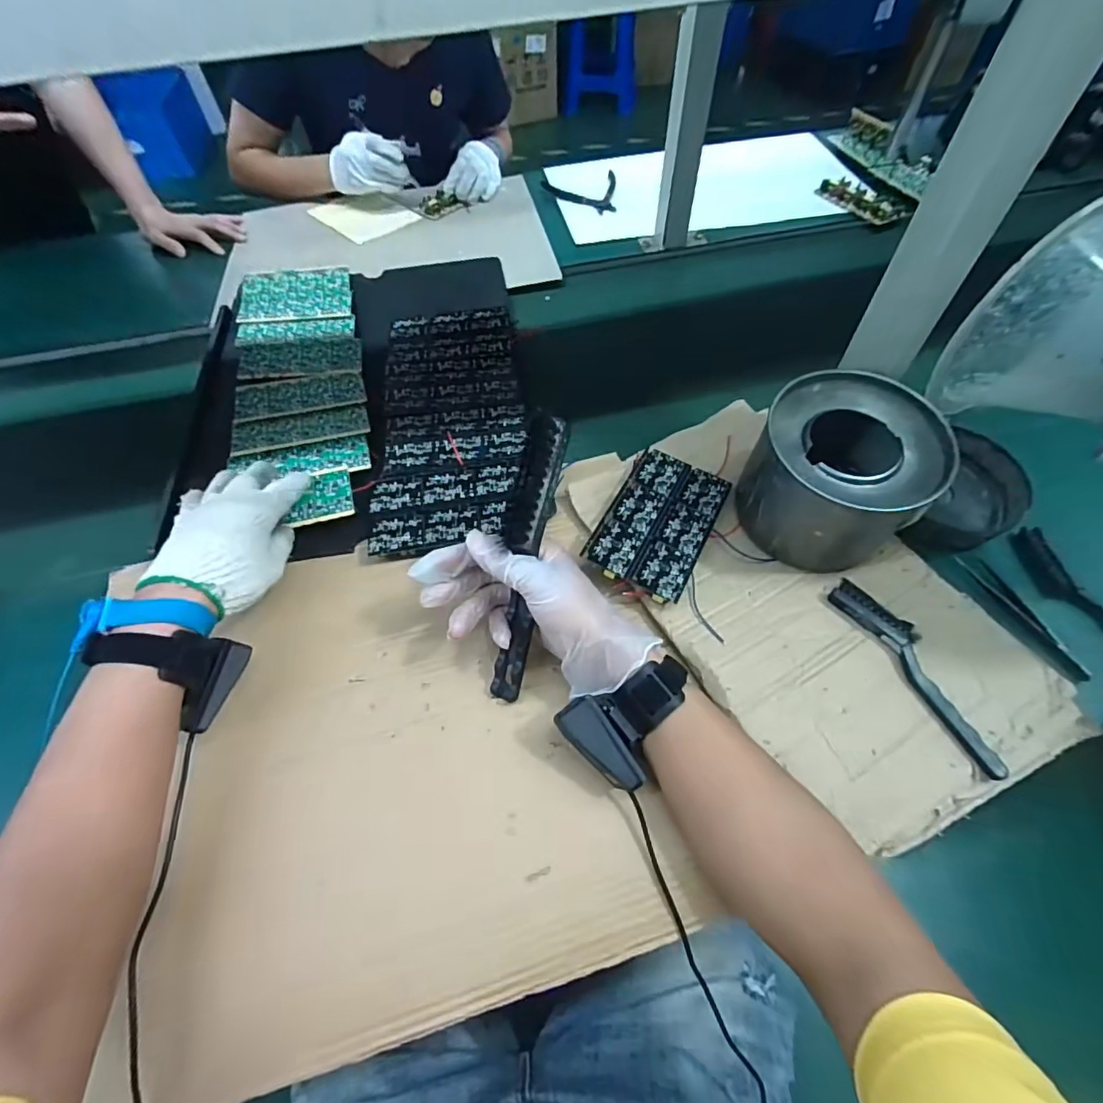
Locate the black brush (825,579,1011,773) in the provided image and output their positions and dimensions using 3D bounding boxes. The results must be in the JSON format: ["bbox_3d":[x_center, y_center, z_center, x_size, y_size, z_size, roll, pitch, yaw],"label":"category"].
[{"bbox_3d":[0.292,0.093,0.420,0.034,0.013,0.168,-21,57,-11],"label":"black brush"}]

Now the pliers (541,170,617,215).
[{"bbox_3d":[0.061,-0.603,0.890,0.126,0.009,0.142,-13,56,-6],"label":"pliers"}]

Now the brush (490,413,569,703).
[{"bbox_3d":[-0.020,0.013,0.392,0.023,0.219,0.042,13,18,12],"label":"brush"}]

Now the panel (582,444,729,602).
[{"bbox_3d":[0.101,-0.027,0.491,0.091,0.028,0.151,23,59,17],"label":"panel"}]

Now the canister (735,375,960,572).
[{"bbox_3d":[0.243,-0.064,0.456,0.133,0.111,0.129,-1,55,2],"label":"canister"}]

